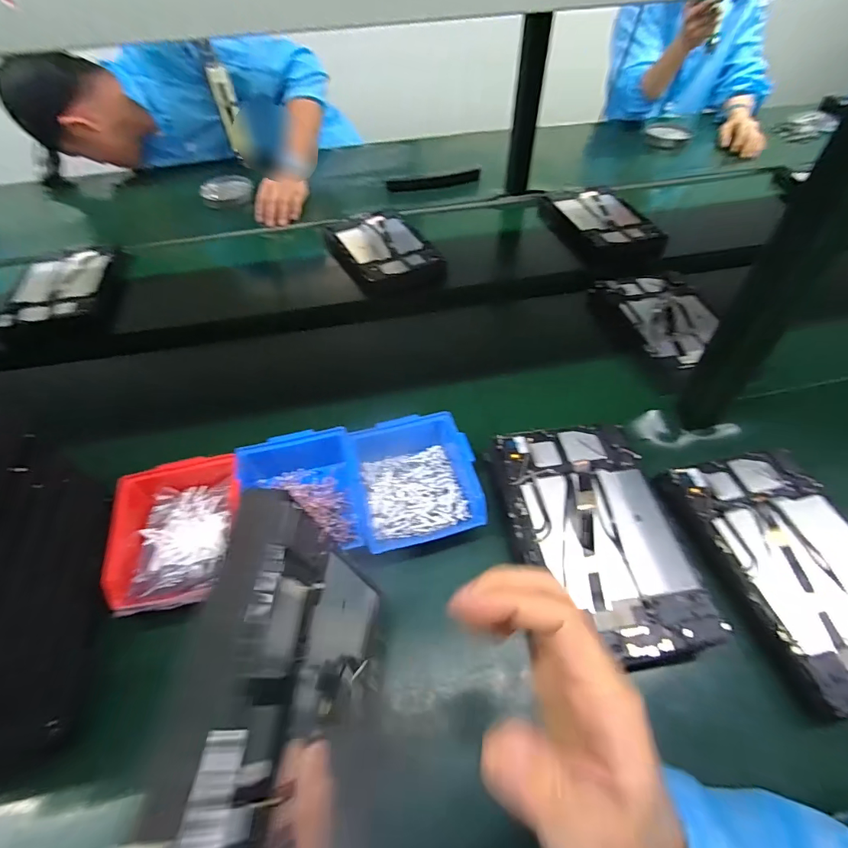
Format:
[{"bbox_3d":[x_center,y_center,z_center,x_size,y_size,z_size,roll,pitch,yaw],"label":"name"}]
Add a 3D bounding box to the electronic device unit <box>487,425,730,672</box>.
[{"bbox_3d":[0.166,0.109,0.450,0.160,0.046,0.243,-7,51,-4],"label":"electronic device unit"}]

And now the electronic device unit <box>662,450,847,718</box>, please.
[{"bbox_3d":[0.376,0.136,0.440,0.147,0.027,0.239,-10,51,-7],"label":"electronic device unit"}]

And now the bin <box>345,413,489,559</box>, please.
[{"bbox_3d":[-0.007,0.063,0.488,0.135,0.060,0.138,-9,51,-6],"label":"bin"}]

